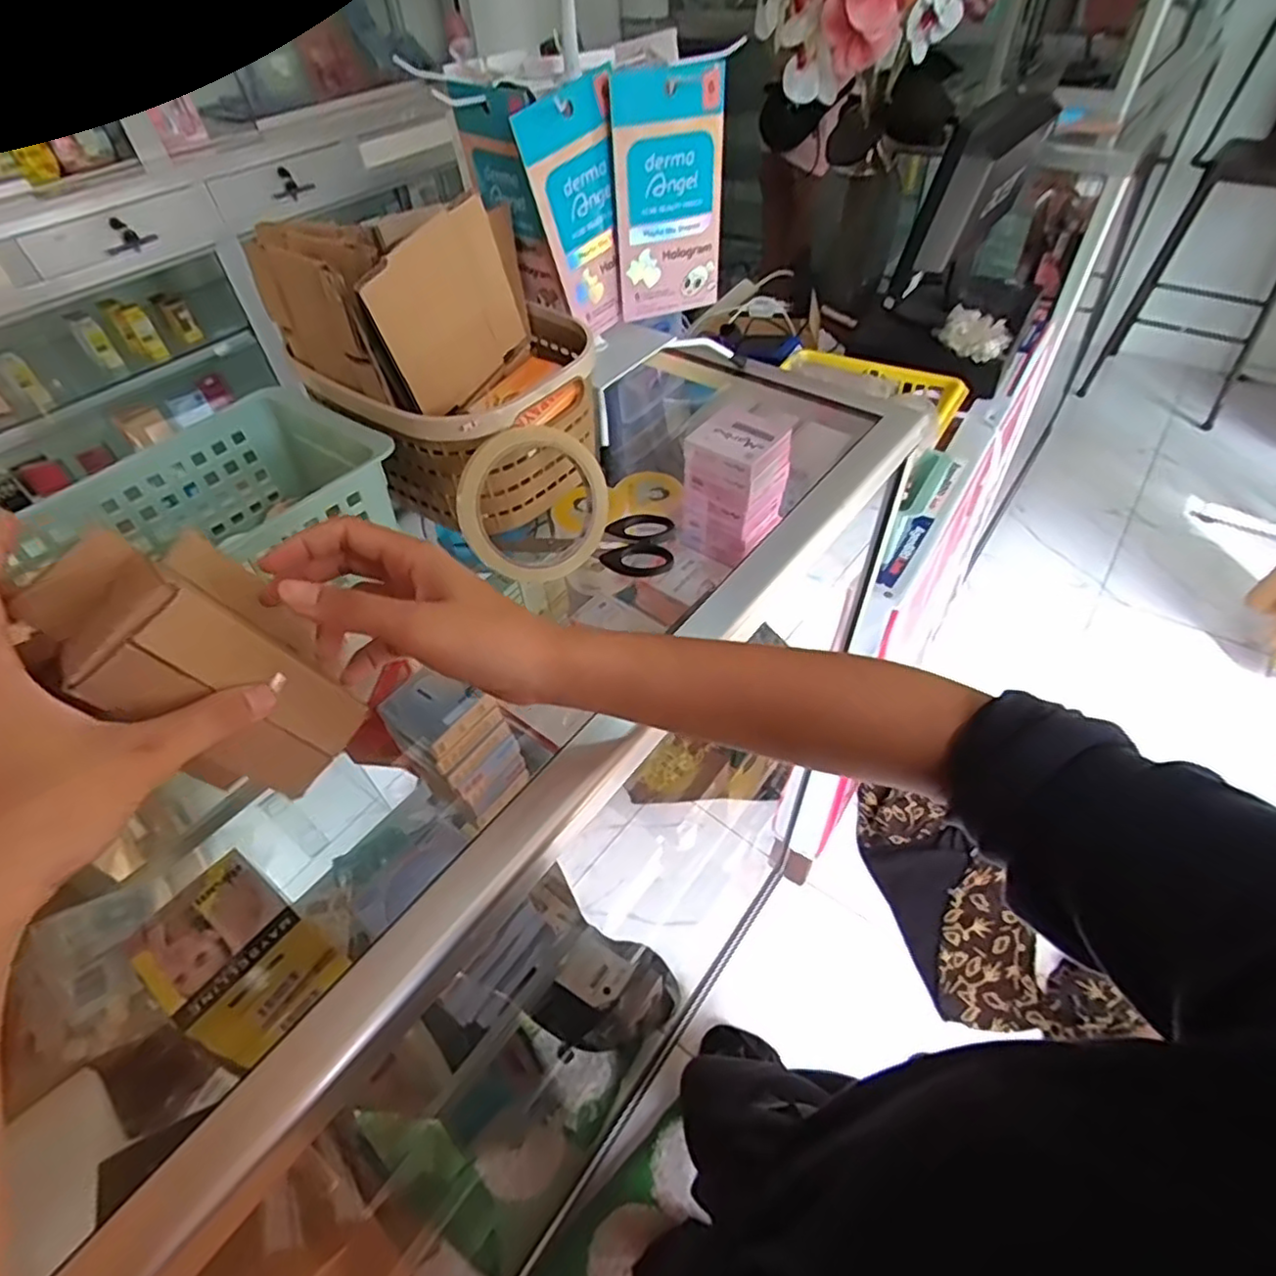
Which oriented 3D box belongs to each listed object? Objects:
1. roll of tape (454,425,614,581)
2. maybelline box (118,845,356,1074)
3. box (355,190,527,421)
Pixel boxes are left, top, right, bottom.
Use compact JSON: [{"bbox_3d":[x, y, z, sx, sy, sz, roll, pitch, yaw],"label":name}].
[{"bbox_3d":[-0.066,-0.086,0.429,0.098,0.093,0.015,-21,22,-18],"label":"roll of tape"},{"bbox_3d":[-0.273,0.216,0.457,0.097,0.067,0.083,28,56,25],"label":"maybelline box"},{"bbox_3d":[-0.113,-0.198,0.409,0.005,0.099,0.100,25,66,23],"label":"box"}]

